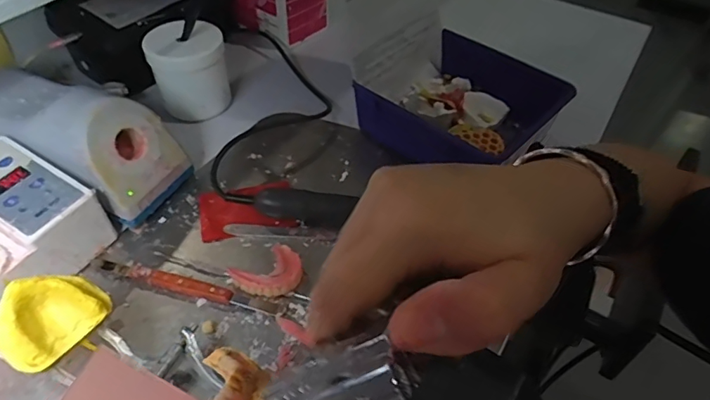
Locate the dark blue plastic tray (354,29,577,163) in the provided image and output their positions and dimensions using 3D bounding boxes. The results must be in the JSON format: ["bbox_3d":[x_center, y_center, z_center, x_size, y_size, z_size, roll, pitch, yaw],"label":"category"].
[{"bbox_3d":[0.106,-0.092,0.501,0.166,0.063,0.158,35,55,26],"label":"dark blue plastic tray"}]

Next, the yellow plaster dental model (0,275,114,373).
[{"bbox_3d":[-0.194,0.072,0.308,0.051,0.025,0.060,52,49,-14],"label":"yellow plaster dental model"}]

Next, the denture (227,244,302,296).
[{"bbox_3d":[-0.067,0.059,0.393,0.052,0.014,0.043,-31,55,-27],"label":"denture"}]

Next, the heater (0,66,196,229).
[{"bbox_3d":[-0.264,-0.061,0.446,0.204,0.092,0.079,20,50,16],"label":"heater"}]

